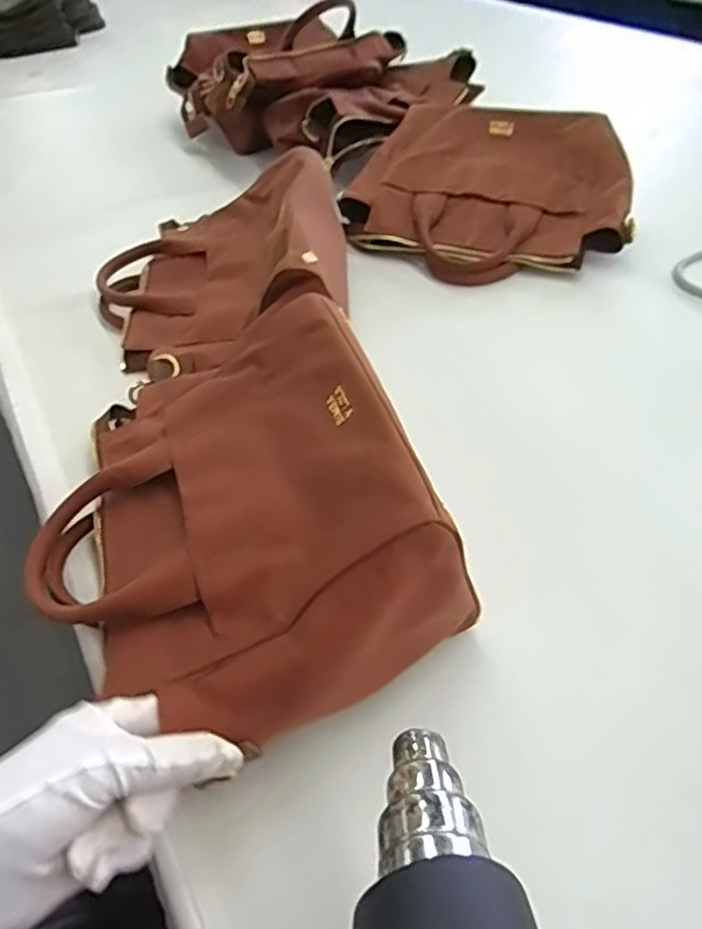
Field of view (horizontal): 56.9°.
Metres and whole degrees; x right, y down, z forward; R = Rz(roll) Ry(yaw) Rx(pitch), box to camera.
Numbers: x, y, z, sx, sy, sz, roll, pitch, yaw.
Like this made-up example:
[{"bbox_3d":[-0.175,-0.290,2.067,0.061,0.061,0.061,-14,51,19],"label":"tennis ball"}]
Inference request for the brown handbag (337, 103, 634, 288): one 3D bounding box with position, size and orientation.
[{"bbox_3d":[0.142,-0.297,0.702,0.294,0.093,0.230,3,45,5],"label":"brown handbag"}]

